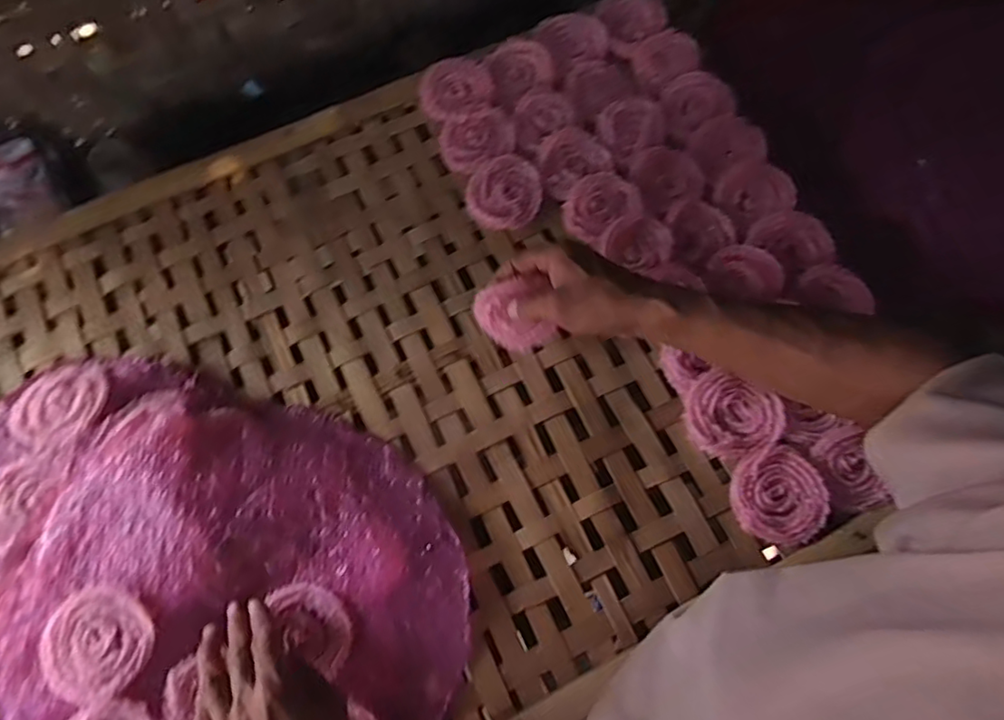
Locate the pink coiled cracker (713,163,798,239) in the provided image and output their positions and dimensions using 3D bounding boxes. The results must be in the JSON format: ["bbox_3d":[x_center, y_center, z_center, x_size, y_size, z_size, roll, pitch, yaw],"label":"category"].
[{"bbox_3d":[0.241,-0.159,0.568,0.067,0.012,0.060,-25,75,-6],"label":"pink coiled cracker"}]

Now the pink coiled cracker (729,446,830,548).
[{"bbox_3d":[0.236,0.115,0.506,0.073,0.011,0.077,-2,74,1],"label":"pink coiled cracker"}]

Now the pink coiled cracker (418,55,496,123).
[{"bbox_3d":[-0.050,-0.290,0.633,0.075,0.012,0.074,-20,74,-4],"label":"pink coiled cracker"}]

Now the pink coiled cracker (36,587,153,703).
[{"bbox_3d":[-0.312,0.215,0.454,0.083,0.007,0.074,17,75,6],"label":"pink coiled cracker"}]

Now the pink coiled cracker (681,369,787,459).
[{"bbox_3d":[0.201,0.051,0.522,0.082,0.018,0.067,32,77,10],"label":"pink coiled cracker"}]

